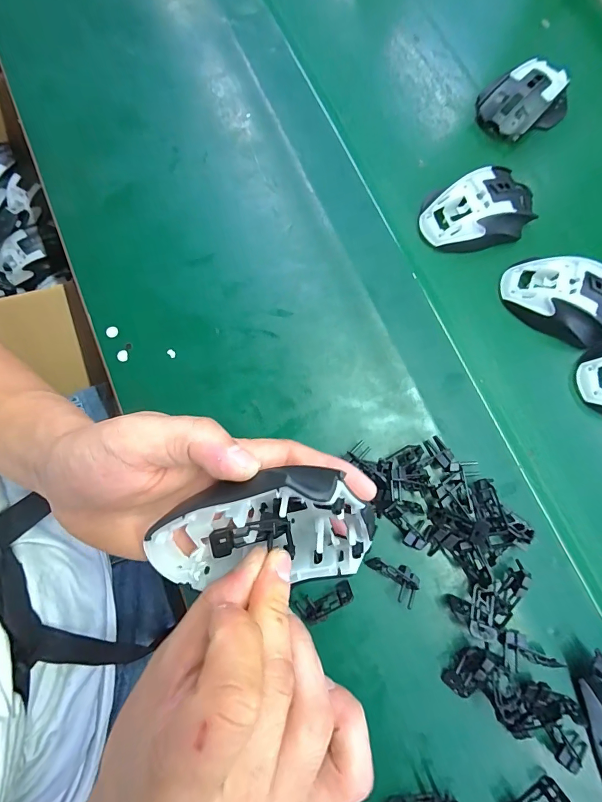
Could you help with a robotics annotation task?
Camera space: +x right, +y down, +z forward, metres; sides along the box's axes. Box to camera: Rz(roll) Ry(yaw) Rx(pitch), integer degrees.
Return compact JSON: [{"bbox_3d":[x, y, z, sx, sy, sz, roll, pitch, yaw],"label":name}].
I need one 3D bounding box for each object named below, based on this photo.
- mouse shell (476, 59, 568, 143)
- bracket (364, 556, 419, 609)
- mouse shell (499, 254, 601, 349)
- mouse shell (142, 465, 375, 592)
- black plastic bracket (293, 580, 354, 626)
[{"bbox_3d":[0.238,-0.320,0.404,0.081,0.037,0.060,-29,79,-7],"label":"mouse shell"},{"bbox_3d":[0.076,0.139,0.301,0.045,0.012,0.023,44,81,8],"label":"bracket"},{"bbox_3d":[0.248,-0.096,0.353,0.109,0.033,0.068,15,78,3],"label":"mouse shell"},{"bbox_3d":[-0.024,0.062,0.197,0.115,0.071,0.038,-18,35,15],"label":"mouse shell"},{"bbox_3d":[0.019,0.157,0.295,0.044,0.014,0.021,-22,79,-5],"label":"black plastic bracket"}]

